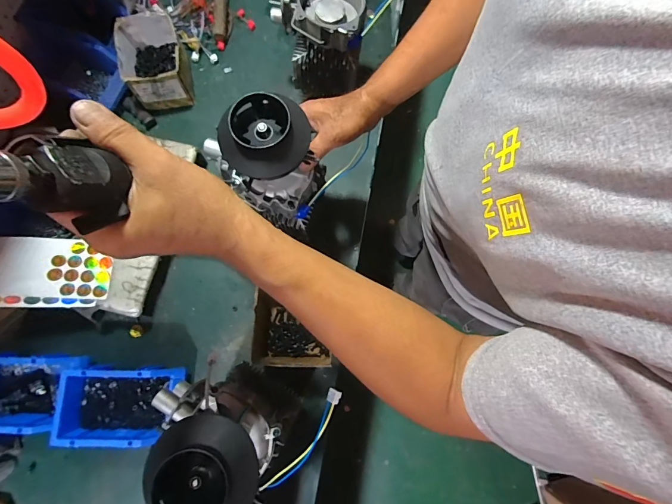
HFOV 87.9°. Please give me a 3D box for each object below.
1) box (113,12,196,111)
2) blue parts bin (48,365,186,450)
[{"bbox_3d":[-0.370,-0.386,0.719,0.127,0.094,0.144,-14,78,-4],"label":"box"},{"bbox_3d":[-0.363,0.254,0.593,0.200,0.072,0.121,1,78,-1],"label":"blue parts bin"}]

